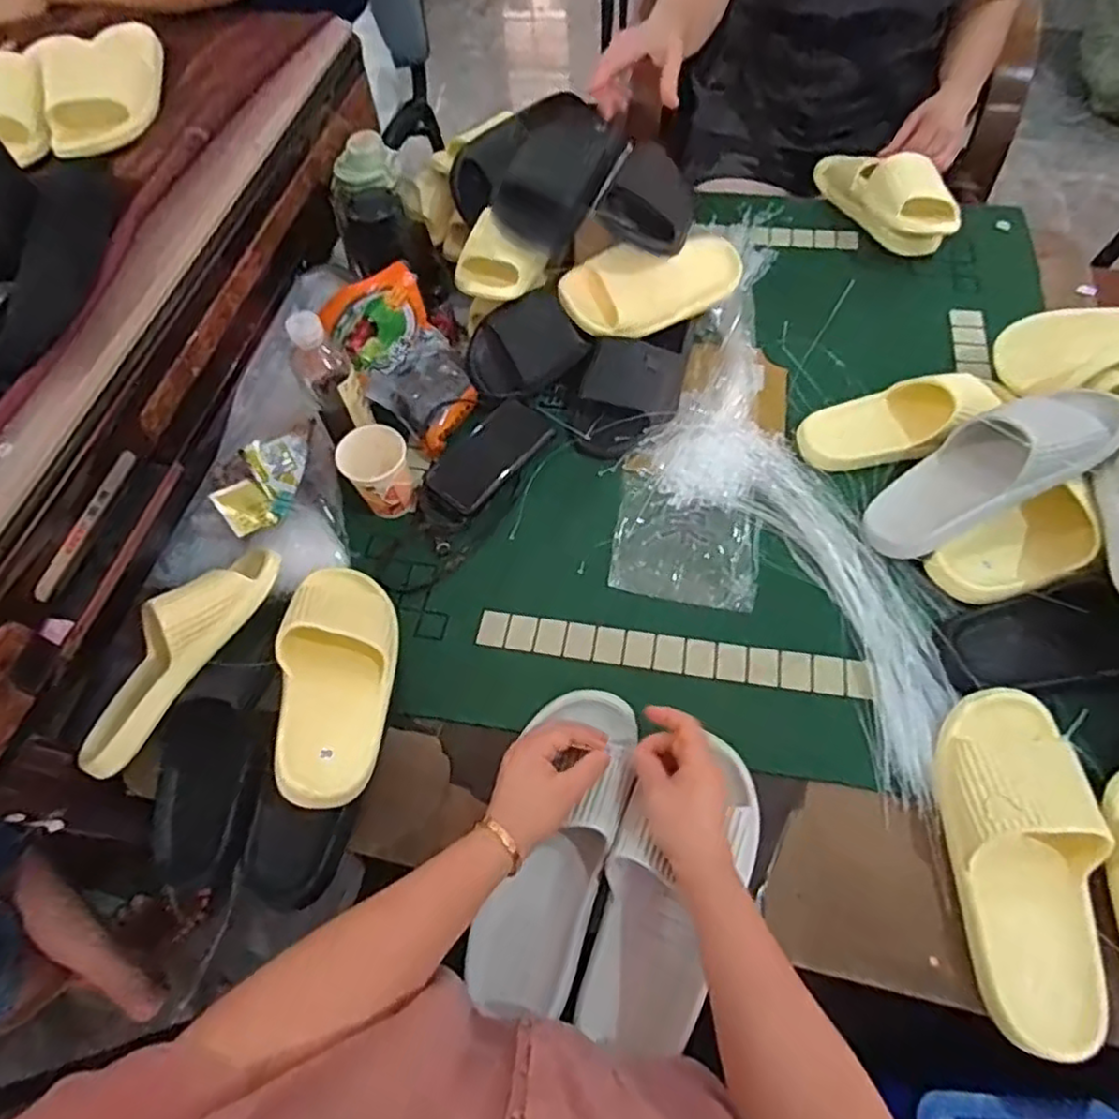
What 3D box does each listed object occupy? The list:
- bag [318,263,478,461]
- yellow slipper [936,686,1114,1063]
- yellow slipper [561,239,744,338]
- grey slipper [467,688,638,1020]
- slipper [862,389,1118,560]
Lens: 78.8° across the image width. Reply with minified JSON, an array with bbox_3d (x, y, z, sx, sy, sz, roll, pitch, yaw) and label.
[{"bbox_3d":[-0.177,-0.238,0.801,0.121,0.112,0.182,-36,65,-15],"label":"bag"},{"bbox_3d":[0.363,0.223,0.519,0.101,0.069,0.253,3,62,5],"label":"yellow slipper"},{"bbox_3d":[0.117,-0.339,0.840,0.240,0.063,0.107,-24,106,-29],"label":"yellow slipper"},{"bbox_3d":[-0.002,0.234,0.579,0.092,0.061,0.270,16,64,12],"label":"grey slipper"},{"bbox_3d":[0.418,-0.090,0.664,0.253,0.070,0.094,-35,46,17],"label":"slipper"}]

